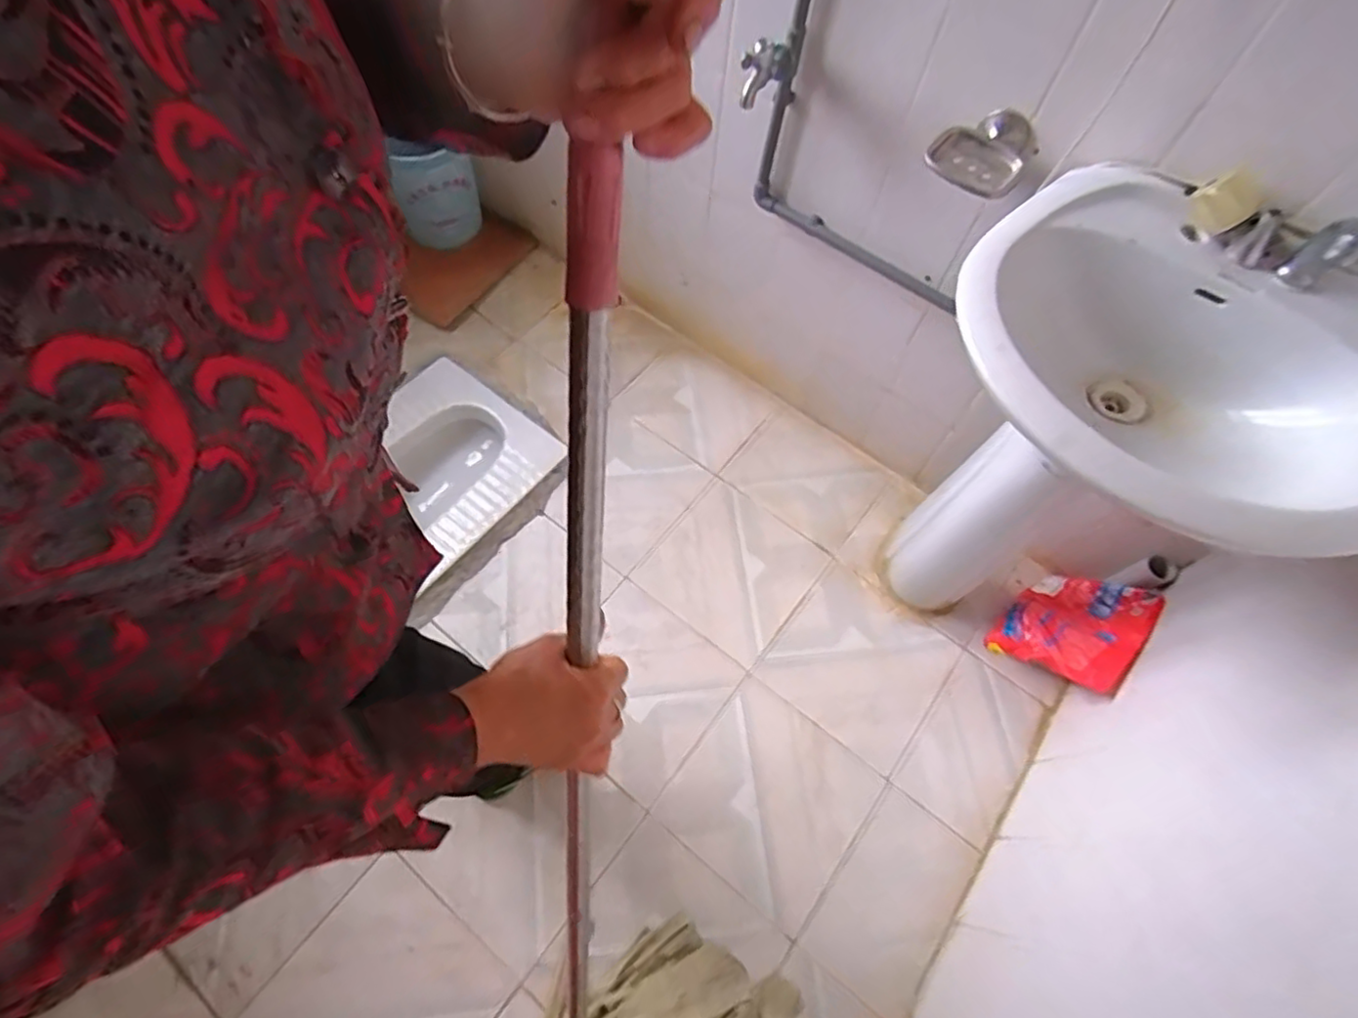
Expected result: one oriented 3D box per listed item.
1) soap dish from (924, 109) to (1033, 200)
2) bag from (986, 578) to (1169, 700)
[{"bbox_3d":[0.390,-0.452,0.817,0.111,0.050,0.112,38,63,12],"label":"soap dish"},{"bbox_3d":[0.715,0.212,1.162,0.209,0.056,0.234,-44,28,-13],"label":"bag"}]

